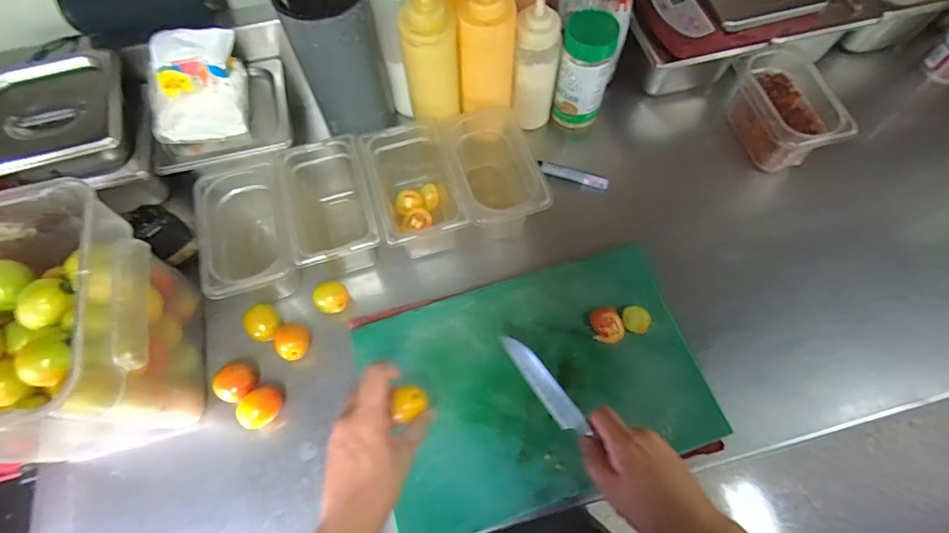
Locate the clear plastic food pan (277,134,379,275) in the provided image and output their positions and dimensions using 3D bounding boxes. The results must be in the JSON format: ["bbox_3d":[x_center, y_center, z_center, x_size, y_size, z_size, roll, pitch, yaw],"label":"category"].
[{"bbox_3d":[-0.186,-0.076,0.637,0.105,0.106,0.189,-16,67,-6],"label":"clear plastic food pan"}]

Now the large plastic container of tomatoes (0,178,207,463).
[{"bbox_3d":[-0.427,0.075,0.488,0.229,0.220,0.213,-14,67,-6],"label":"large plastic container of tomatoes"}]

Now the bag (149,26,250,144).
[{"bbox_3d":[-0.351,-0.225,0.602,0.122,0.104,0.103,-7,66,-3],"label":"bag"}]

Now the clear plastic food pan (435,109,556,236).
[{"bbox_3d":[0.019,-0.121,0.655,0.104,0.112,0.186,-18,67,-7],"label":"clear plastic food pan"}]

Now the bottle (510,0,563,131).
[{"bbox_3d":[0.084,-0.267,0.661,0.060,0.174,0.050,11,67,5],"label":"bottle"}]

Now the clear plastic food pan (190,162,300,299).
[{"bbox_3d":[-0.281,-0.037,0.623,0.107,0.106,0.185,-17,67,-7],"label":"clear plastic food pan"}]

